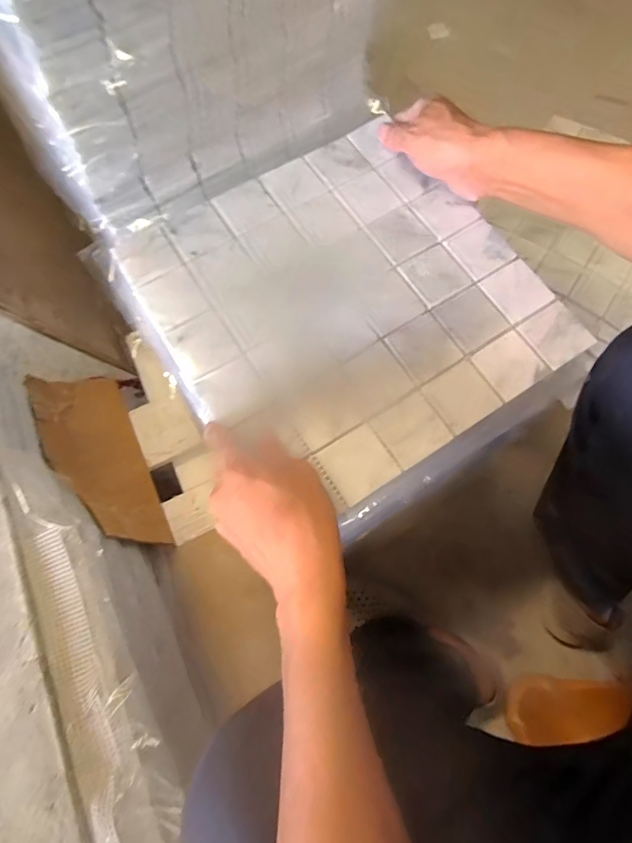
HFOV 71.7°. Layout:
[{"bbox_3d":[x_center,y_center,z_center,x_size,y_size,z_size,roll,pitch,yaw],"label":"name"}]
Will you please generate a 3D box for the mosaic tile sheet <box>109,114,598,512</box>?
[{"bbox_3d":[0.023,-0.107,0.371,0.288,0.012,0.296,-32,76,-11],"label":"mosaic tile sheet"}]

